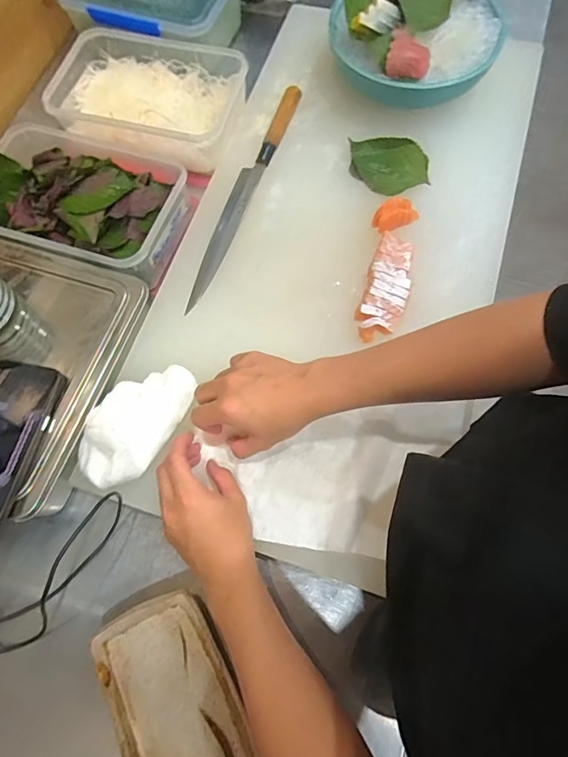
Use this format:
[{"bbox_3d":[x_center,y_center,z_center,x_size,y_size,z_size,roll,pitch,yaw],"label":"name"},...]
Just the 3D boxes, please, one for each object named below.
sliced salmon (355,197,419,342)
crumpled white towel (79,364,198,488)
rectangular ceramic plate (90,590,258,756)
[{"bbox_3d":[0.126,-0.132,0.527,0.054,0.026,0.188,11,72,6],"label":"sliced salmon"},{"bbox_3d":[-0.162,0.040,0.456,0.078,0.055,0.143,26,74,11],"label":"crumpled white towel"},{"bbox_3d":[-0.093,0.317,0.396,0.109,0.022,0.213,-24,72,-6],"label":"rectangular ceramic plate"}]

